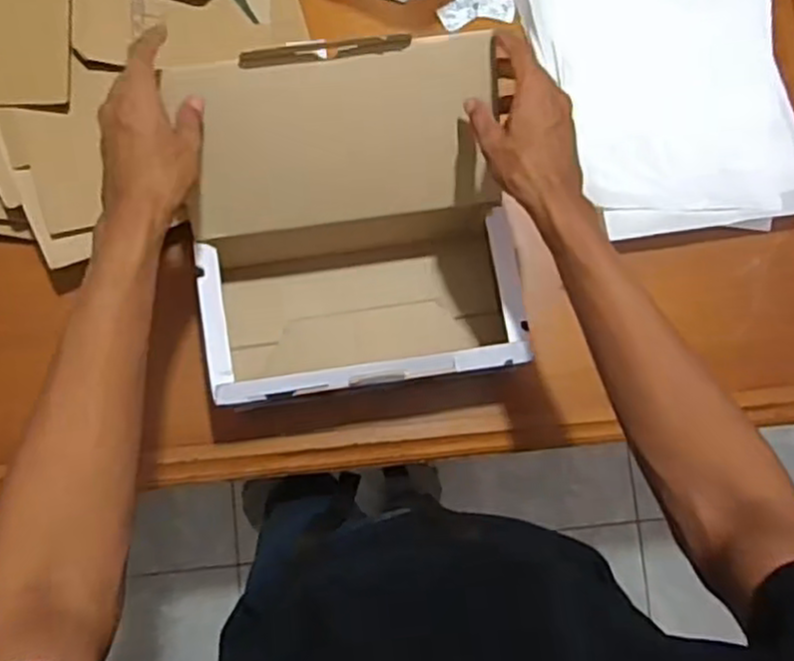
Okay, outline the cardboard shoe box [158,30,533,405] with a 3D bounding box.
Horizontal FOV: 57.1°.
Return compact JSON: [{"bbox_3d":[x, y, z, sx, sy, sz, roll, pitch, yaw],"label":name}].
[{"bbox_3d":[-0.040,-0.085,0.664,0.272,0.175,0.269,-8,84,-4],"label":"cardboard shoe box"}]

